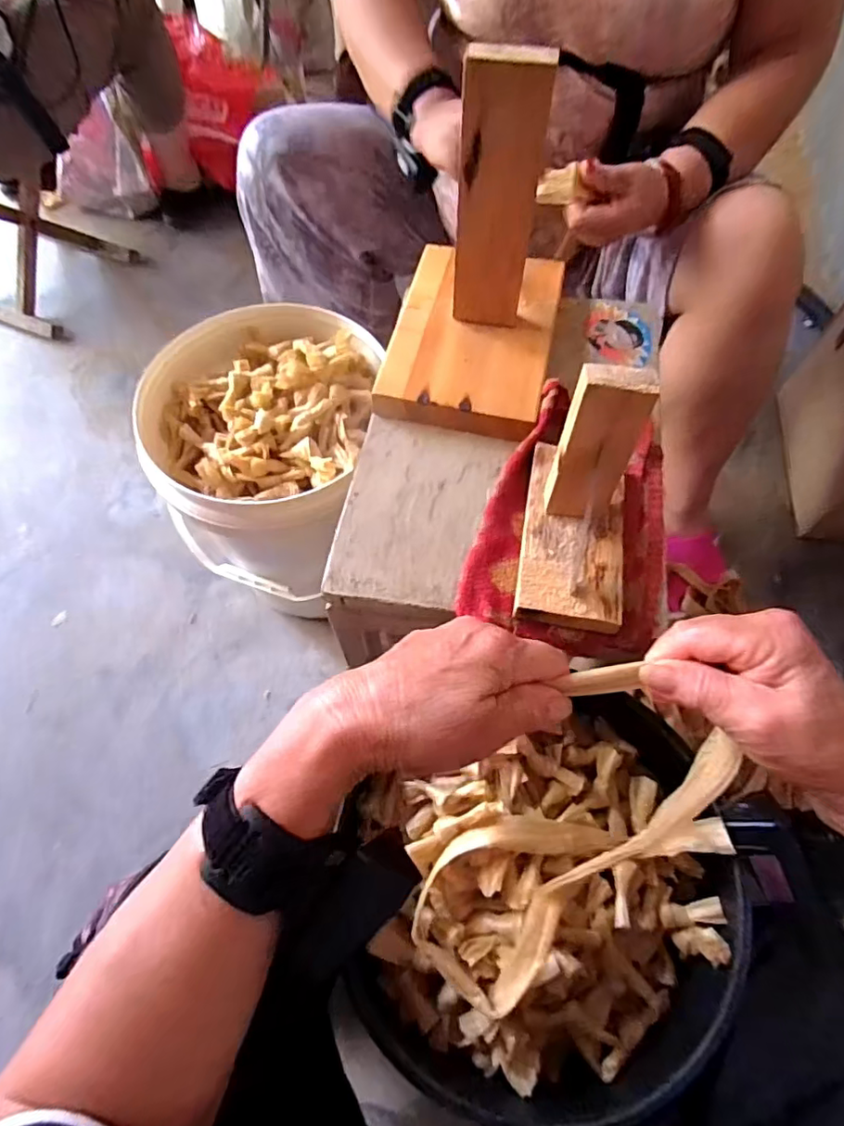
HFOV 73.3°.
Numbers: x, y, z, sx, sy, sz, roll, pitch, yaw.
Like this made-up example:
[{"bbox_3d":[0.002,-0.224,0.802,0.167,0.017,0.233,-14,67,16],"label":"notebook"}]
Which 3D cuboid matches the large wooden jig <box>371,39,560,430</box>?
[{"bbox_3d":[0.046,-0.249,0.438,0.141,0.199,0.202,11,63,6],"label":"large wooden jig"}]

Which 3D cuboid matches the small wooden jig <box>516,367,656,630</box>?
[{"bbox_3d":[0.113,-0.048,0.370,0.073,0.131,0.143,9,63,5],"label":"small wooden jig"}]

